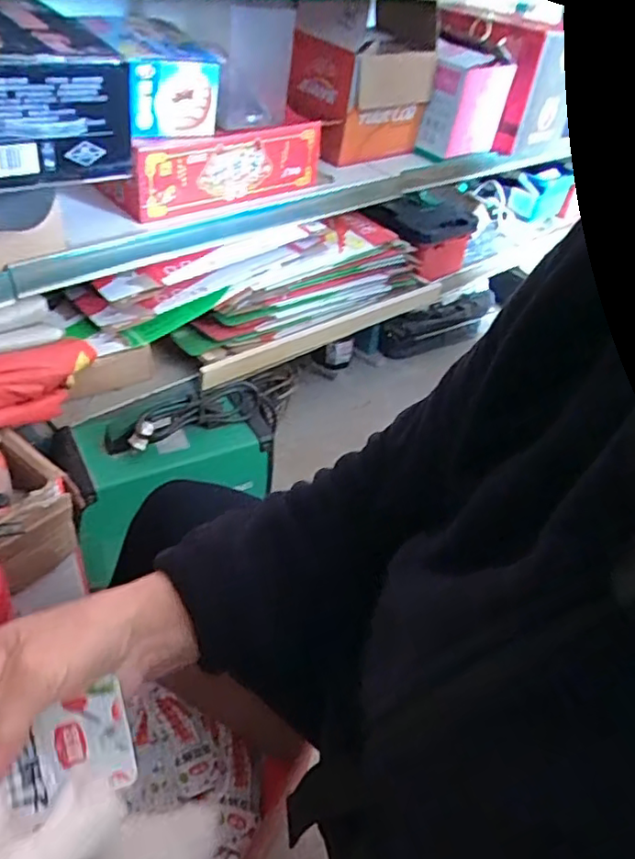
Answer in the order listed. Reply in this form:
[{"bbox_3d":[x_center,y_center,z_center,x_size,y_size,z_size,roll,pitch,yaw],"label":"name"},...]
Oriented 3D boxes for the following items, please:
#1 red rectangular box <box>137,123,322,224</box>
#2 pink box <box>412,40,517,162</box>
[{"bbox_3d":[-0.166,-0.508,1.176,0.407,0.128,0.072,-30,52,-35],"label":"red rectangular box"},{"bbox_3d":[0.355,-0.790,1.469,0.116,0.223,0.188,34,48,28],"label":"pink box"}]

